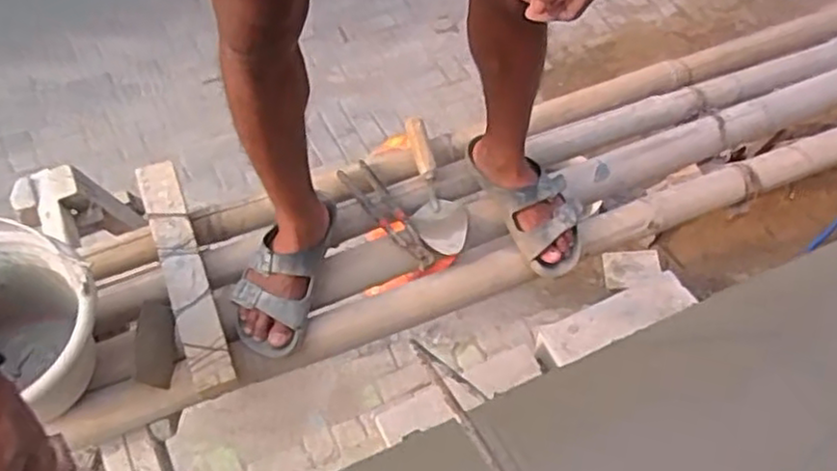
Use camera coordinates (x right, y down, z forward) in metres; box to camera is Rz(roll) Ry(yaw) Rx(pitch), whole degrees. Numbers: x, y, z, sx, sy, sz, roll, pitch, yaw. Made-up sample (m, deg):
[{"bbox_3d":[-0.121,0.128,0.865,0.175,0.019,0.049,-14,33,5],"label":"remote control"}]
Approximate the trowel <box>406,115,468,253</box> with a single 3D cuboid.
[{"bbox_3d":[0.022,-0.085,1.149,0.086,0.043,0.260,-9,61,-12],"label":"trowel"}]

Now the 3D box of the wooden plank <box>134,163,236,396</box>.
[{"bbox_3d":[-0.345,0.044,1.027,0.056,0.017,0.377,-16,64,-18],"label":"wooden plank"}]

